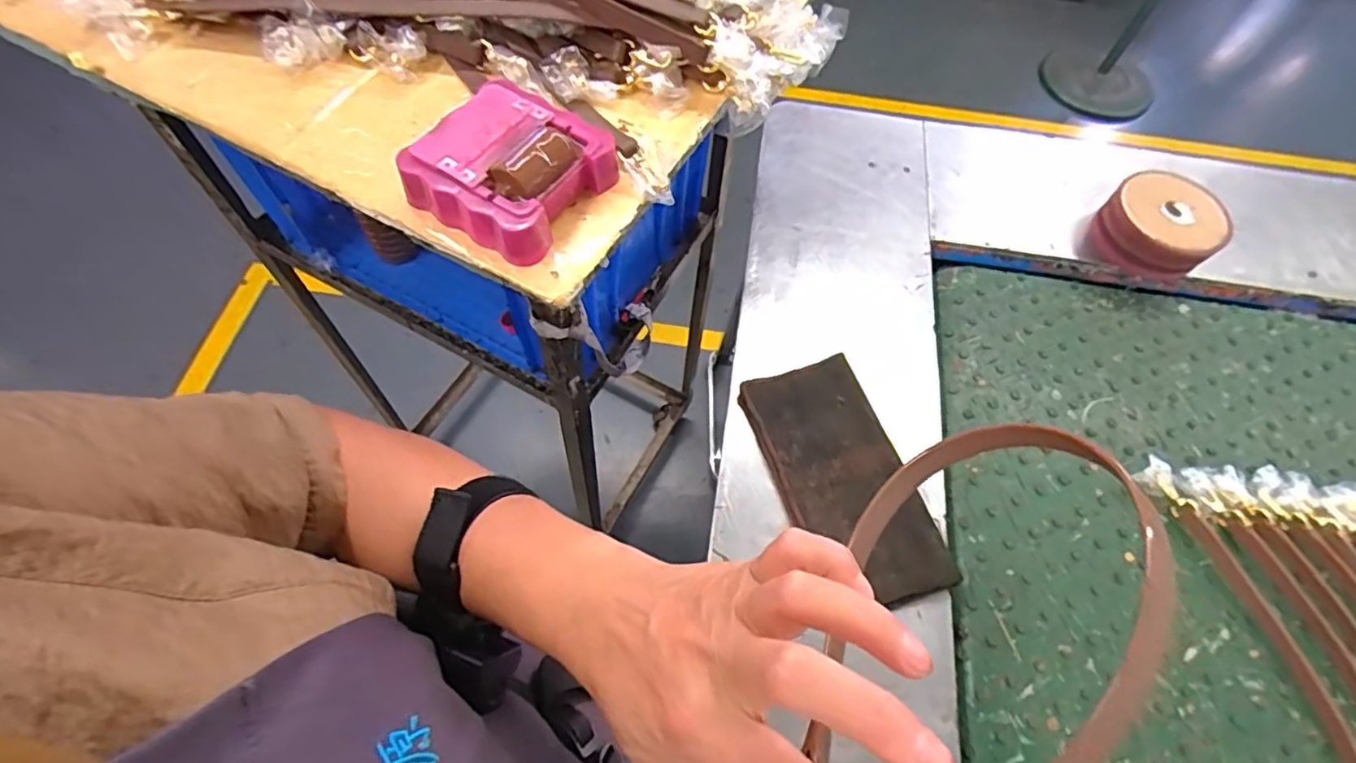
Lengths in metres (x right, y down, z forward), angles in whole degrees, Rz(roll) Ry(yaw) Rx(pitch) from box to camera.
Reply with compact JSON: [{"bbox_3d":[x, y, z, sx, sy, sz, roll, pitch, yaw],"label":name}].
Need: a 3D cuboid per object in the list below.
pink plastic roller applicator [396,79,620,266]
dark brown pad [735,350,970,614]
[{"bbox_3d":[-0.113,-0.145,0.420,0.109,0.041,0.108,29,65,13],"label":"pink plastic roller applicator"},{"bbox_3d":[0.152,0.087,0.567,0.113,0.019,0.234,-18,64,-11],"label":"dark brown pad"}]

